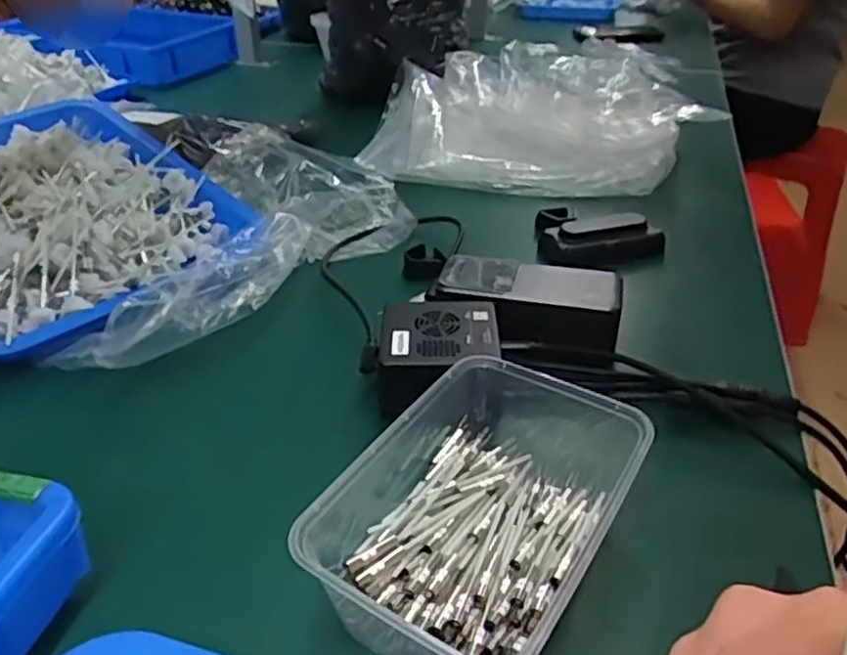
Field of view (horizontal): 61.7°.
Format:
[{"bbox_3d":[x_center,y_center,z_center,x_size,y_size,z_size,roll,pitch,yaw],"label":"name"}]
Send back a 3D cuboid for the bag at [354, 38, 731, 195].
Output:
[{"bbox_3d":[0.144,-0.268,0.890,0.420,0.100,0.322,0,34,0],"label":"bag"}]

